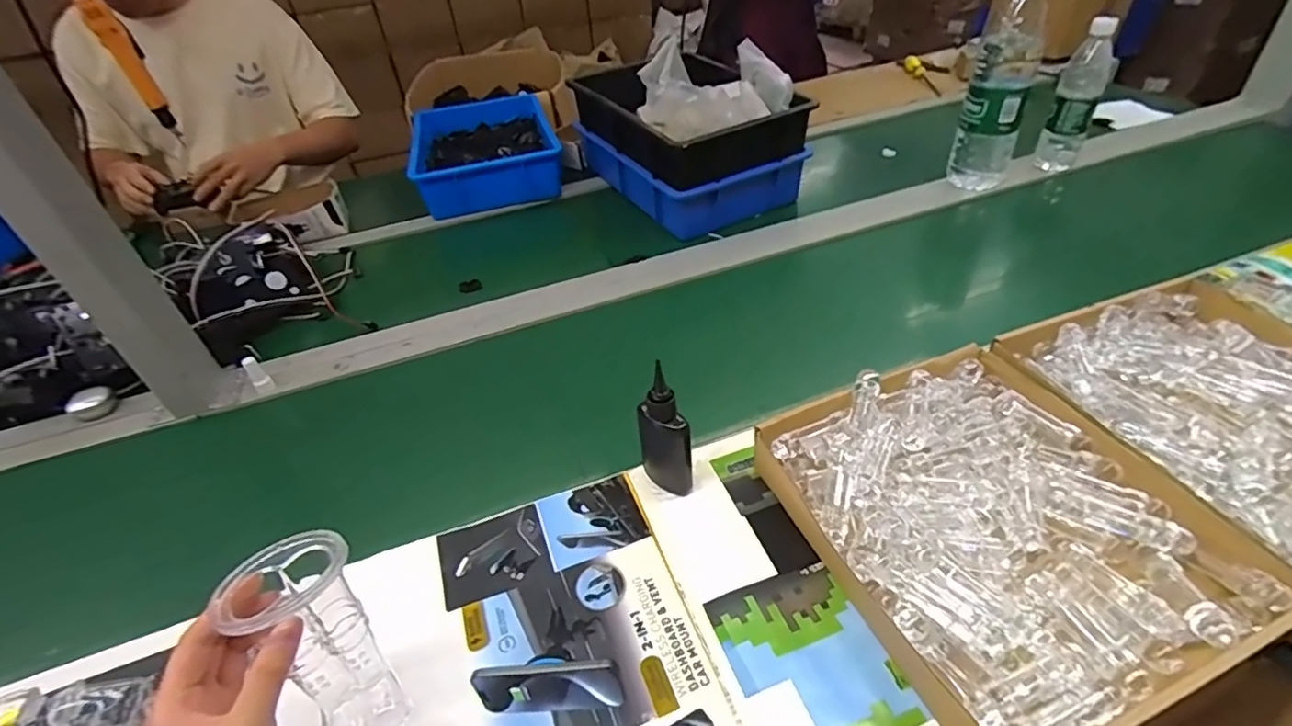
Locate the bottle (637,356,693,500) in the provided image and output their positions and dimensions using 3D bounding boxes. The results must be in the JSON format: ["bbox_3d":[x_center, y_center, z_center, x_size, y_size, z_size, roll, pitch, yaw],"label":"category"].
[{"bbox_3d":[0.016,0.065,0.527,0.043,0.128,0.044,-8,40,-3],"label":"bottle"}]

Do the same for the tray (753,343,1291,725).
[{"bbox_3d":[0.282,0.124,0.477,0.282,0.060,0.301,-19,42,-14],"label":"tray"}]

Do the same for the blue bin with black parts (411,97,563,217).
[{"bbox_3d":[-0.333,-0.446,1.206,0.271,0.099,0.404,-14,41,-10],"label":"blue bin with black parts"}]

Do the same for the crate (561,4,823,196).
[{"bbox_3d":[0.061,-0.449,1.001,0.267,0.129,0.372,-22,43,-18],"label":"crate"}]

